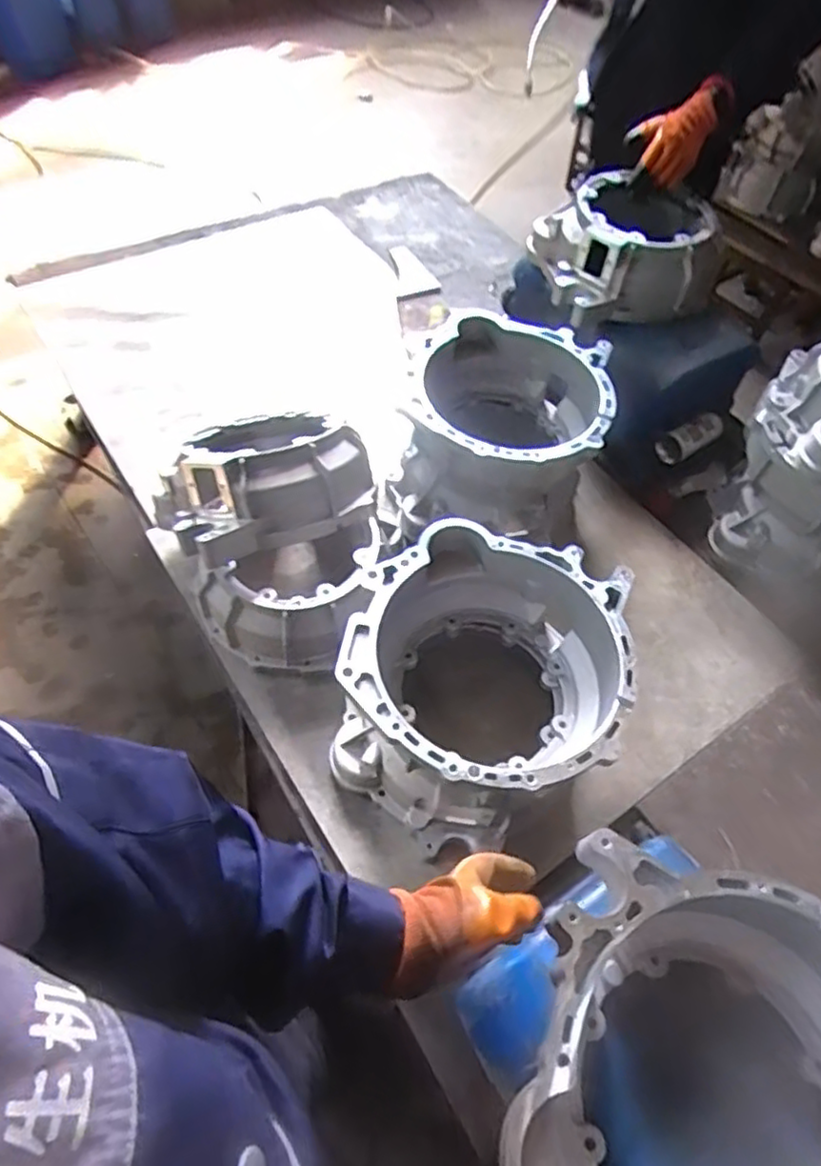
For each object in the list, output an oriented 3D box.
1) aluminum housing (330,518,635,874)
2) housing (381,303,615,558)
[{"bbox_3d":[0.084,0.135,0.865,0.327,0.223,0.340,13,56,5],"label":"aluminum housing"},{"bbox_3d":[0.145,-0.248,1.137,0.342,0.237,0.323,4,56,-1],"label":"housing"}]

